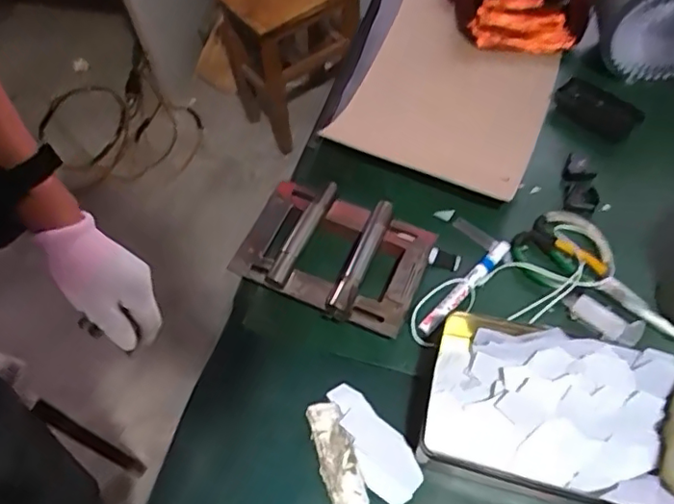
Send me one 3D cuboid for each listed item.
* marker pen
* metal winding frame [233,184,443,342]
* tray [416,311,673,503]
[{"bbox_3d":[0.140,0.035,0.625,0.016,0.012,0.144,37,66,23],"label":"marker pen"},{"bbox_3d":[-0.006,0.005,0.631,0.194,0.050,0.139,18,60,14],"label":"metal winding frame"},{"bbox_3d":[0.194,0.147,0.523,0.224,0.056,0.147,13,59,11],"label":"tray"}]

